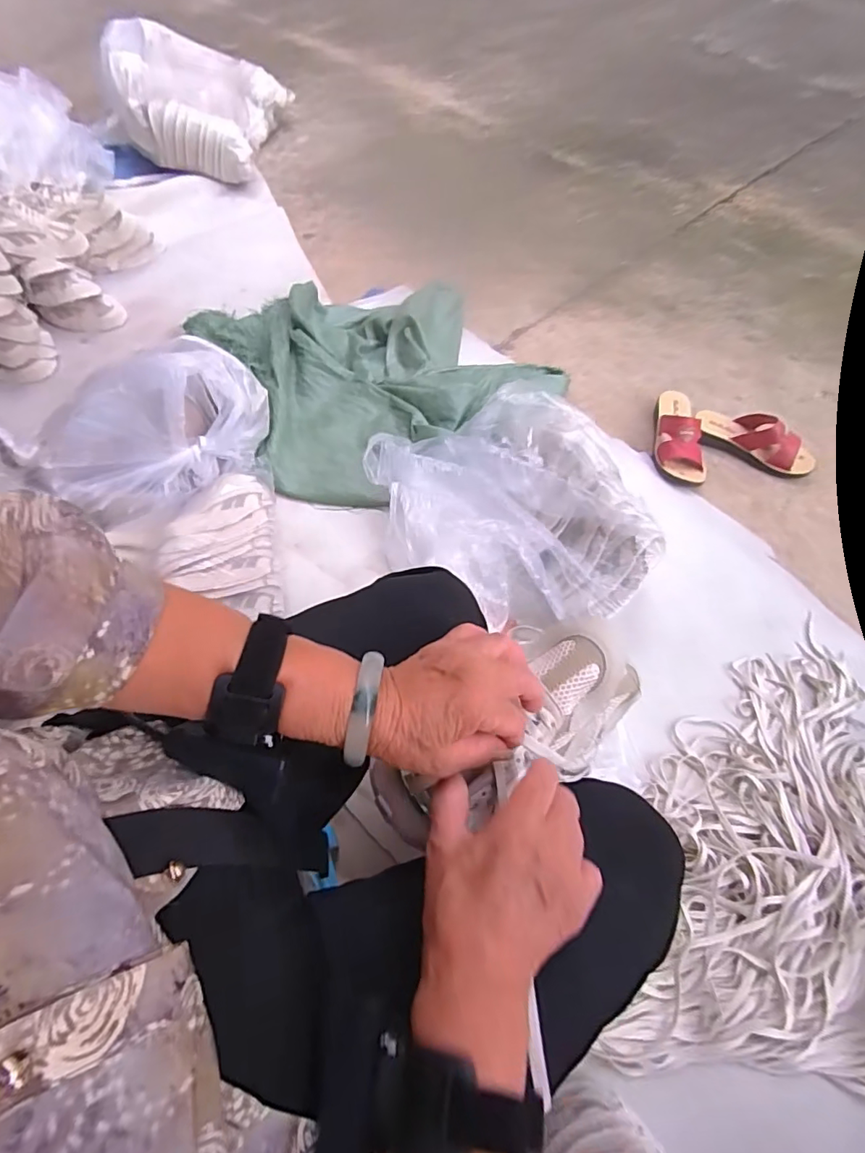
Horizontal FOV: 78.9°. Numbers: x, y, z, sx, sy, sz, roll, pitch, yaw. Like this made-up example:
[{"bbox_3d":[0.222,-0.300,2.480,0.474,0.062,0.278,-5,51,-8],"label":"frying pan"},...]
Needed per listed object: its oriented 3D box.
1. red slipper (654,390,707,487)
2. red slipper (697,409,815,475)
[{"bbox_3d":[0.471,-0.282,1.019,0.085,0.077,0.229,2,62,2],"label":"red slipper"},{"bbox_3d":[0.627,-0.268,1.019,0.227,0.074,0.078,27,66,14],"label":"red slipper"}]

